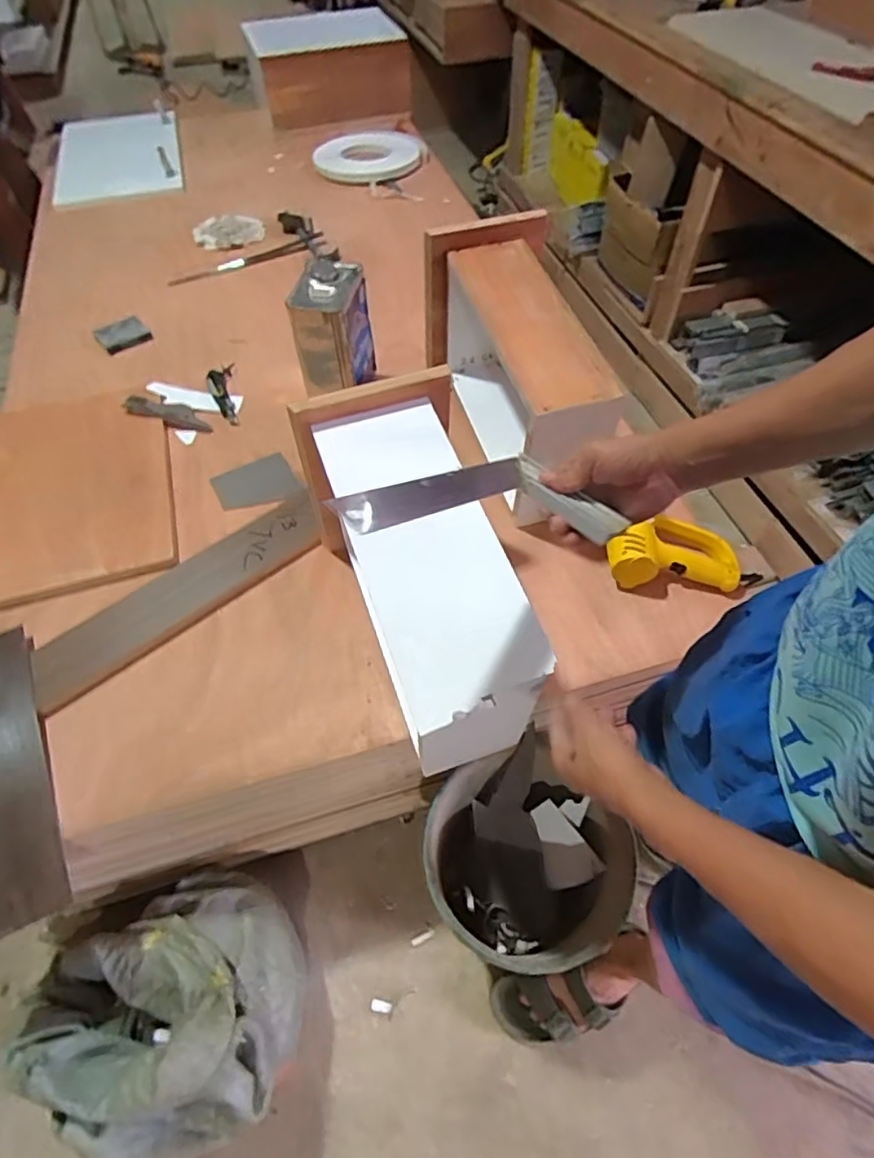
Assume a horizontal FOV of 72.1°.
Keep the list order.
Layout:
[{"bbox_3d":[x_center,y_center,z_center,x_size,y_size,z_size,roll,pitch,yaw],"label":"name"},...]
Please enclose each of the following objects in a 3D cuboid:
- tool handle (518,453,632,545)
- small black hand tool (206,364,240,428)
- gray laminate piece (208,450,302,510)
[{"bbox_3d":[0.119,-0.078,0.569,0.044,0.012,0.128,-36,64,-27],"label":"tool handle"},{"bbox_3d":[-0.447,-0.389,1.265,0.062,0.016,0.177,-11,64,-21],"label":"small black hand tool"},{"bbox_3d":[-0.342,-0.180,1.137,0.149,0.009,0.115,-24,63,-8],"label":"gray laminate piece"}]

